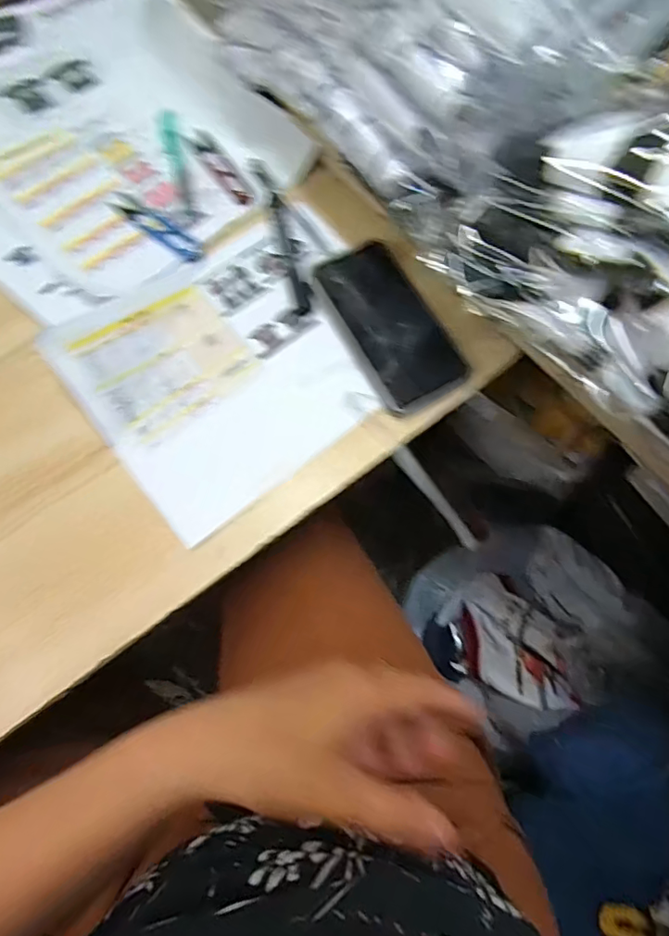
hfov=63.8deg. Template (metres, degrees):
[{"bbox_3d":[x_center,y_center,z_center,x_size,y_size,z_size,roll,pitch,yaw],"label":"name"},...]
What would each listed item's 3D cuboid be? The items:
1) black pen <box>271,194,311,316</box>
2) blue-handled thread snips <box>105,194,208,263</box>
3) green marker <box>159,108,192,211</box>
[{"bbox_3d":[-0.041,-0.200,0.498,0.016,0.010,0.125,-13,74,-6],"label":"black pen"},{"bbox_3d":[-0.168,-0.228,0.505,0.112,0.004,0.024,38,75,9],"label":"blue-handled thread snips"},{"bbox_3d":[-0.154,-0.302,0.525,0.018,0.007,0.117,-14,74,-6],"label":"green marker"}]

